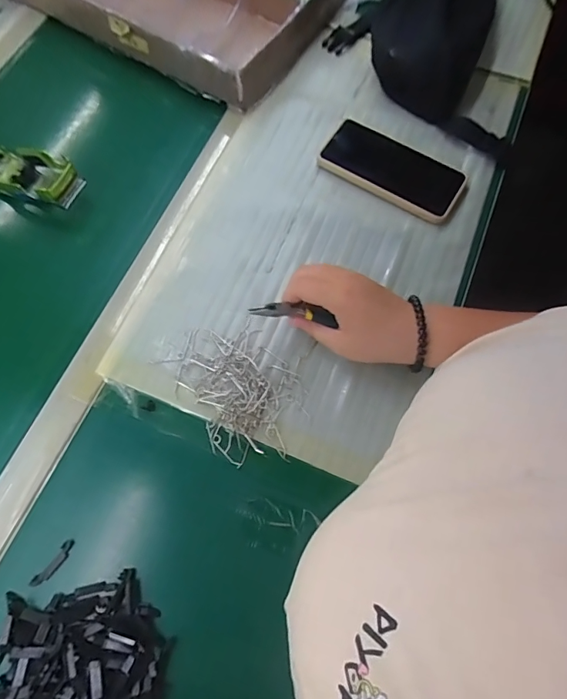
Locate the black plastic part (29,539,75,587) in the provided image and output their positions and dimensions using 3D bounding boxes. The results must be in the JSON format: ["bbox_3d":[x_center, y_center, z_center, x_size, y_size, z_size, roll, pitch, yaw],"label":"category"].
[{"bbox_3d":[-0.194,0.181,0.377,0.011,0.004,0.043,35,74,13],"label":"black plastic part"}]

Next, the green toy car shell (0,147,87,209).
[{"bbox_3d":[-0.292,-0.195,0.514,0.136,0.038,0.057,21,71,22],"label":"green toy car shell"}]

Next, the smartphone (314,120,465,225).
[{"bbox_3d":[0.127,-0.213,0.514,0.161,0.014,0.080,32,73,12],"label":"smartphone"}]

